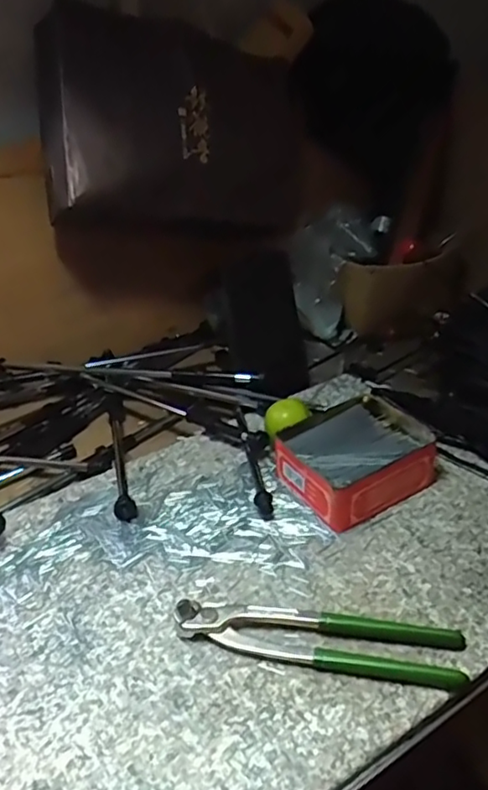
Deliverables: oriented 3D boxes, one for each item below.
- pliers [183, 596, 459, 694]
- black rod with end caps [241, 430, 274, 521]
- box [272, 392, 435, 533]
[{"bbox_3d":[0.050,0.171,0.427,0.194,0.016,0.040,3,34,9],"label":"pliers"},{"bbox_3d":[0.015,0.074,0.573,0.025,0.024,0.106,-5,33,-2],"label":"black rod with end caps"},{"bbox_3d":[0.101,0.056,0.571,0.132,0.042,0.108,-22,38,-26],"label":"box"}]

